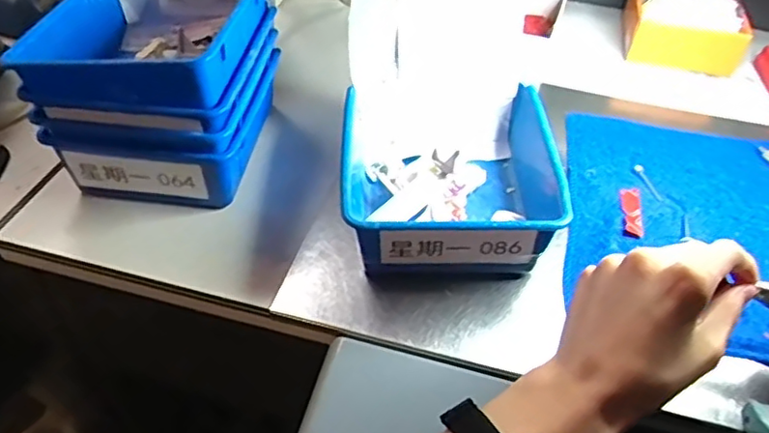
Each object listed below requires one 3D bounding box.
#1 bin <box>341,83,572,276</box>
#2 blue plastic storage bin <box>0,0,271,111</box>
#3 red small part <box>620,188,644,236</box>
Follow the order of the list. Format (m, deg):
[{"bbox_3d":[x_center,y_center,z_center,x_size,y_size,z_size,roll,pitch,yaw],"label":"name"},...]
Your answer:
[{"bbox_3d":[0.055,-0.028,0.504,0.173,0.076,0.168,1,45,-3],"label":"bin"},{"bbox_3d":[-0.186,-0.139,0.497,0.151,0.068,0.159,7,45,3],"label":"blue plastic storage bin"},{"bbox_3d":[0.213,-0.005,0.529,0.017,0.005,0.060,12,46,8],"label":"red small part"}]

